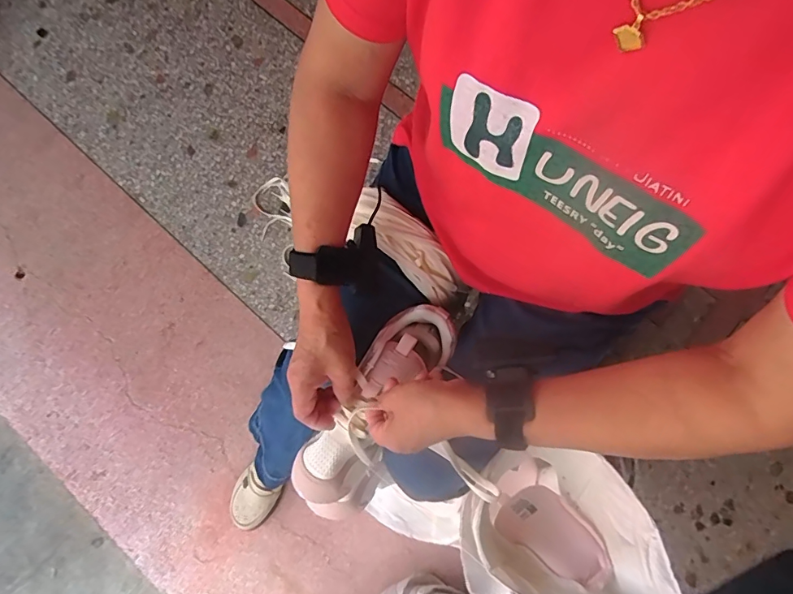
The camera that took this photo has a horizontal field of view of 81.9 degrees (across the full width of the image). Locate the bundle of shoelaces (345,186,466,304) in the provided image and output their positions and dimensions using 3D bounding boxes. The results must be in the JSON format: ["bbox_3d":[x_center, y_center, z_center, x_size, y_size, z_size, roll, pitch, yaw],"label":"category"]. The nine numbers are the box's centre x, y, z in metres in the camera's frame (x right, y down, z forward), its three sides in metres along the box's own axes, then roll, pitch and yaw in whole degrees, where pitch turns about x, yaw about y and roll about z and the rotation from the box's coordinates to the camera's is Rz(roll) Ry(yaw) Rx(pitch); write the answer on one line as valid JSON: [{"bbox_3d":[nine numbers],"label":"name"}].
[{"bbox_3d":[0.014,-0.056,0.501,0.050,0.032,0.148,-42,102,-7],"label":"bundle of shoelaces"}]

